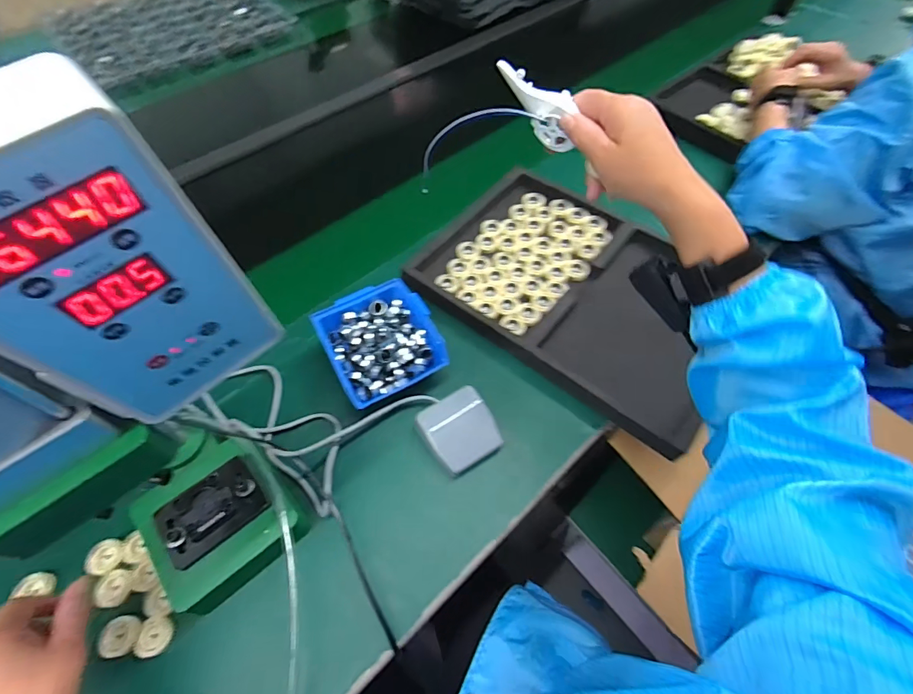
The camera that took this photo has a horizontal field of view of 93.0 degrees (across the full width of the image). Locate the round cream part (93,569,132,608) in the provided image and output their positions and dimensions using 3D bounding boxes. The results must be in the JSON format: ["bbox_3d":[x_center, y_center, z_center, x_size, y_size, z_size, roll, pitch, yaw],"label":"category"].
[{"bbox_3d":[-0.333,0.234,0.421,0.027,0.010,0.032,-3,59,-2],"label":"round cream part"}]

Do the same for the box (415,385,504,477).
[{"bbox_3d":[0.005,0.097,0.500,0.079,0.029,0.078,-29,63,-16],"label":"box"}]

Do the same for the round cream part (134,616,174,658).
[{"bbox_3d":[-0.280,0.269,0.403,0.025,0.012,0.031,0,59,0],"label":"round cream part"}]

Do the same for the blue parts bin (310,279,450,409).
[{"bbox_3d":[-0.094,-0.007,0.542,0.125,0.055,0.138,-26,62,-15],"label":"blue parts bin"}]

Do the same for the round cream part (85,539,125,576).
[{"bbox_3d":[-0.356,0.212,0.438,0.031,0.009,0.032,0,59,0],"label":"round cream part"}]

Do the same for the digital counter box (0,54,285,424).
[{"bbox_3d":[-0.158,-0.033,0.199,0.096,0.155,0.050,-39,66,-21],"label":"digital counter box"}]

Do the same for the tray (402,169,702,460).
[{"bbox_3d":[0.175,-0.086,0.619,0.417,0.033,0.310,35,65,19],"label":"tray"}]

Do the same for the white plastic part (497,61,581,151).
[{"bbox_3d":[0.070,-0.215,0.392,0.078,0.053,0.009,35,65,19],"label":"white plastic part"}]

